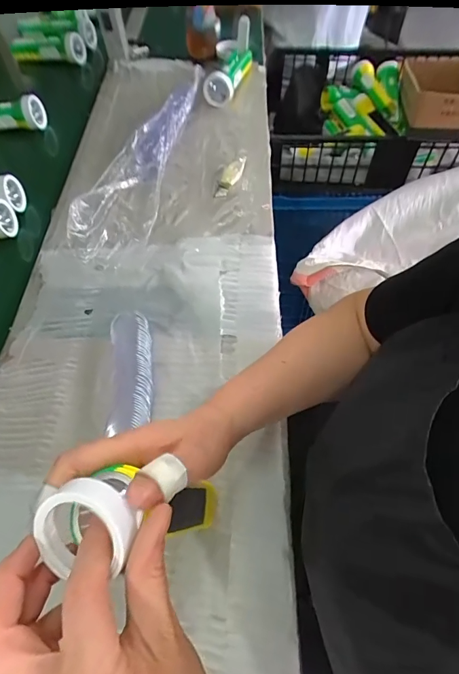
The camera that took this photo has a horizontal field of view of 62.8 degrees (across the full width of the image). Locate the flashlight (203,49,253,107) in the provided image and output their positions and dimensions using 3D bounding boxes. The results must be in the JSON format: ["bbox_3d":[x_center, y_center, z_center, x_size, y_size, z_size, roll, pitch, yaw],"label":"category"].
[{"bbox_3d":[0.004,-0.493,0.700,0.056,0.048,0.161,18,62,13],"label":"flashlight"}]

